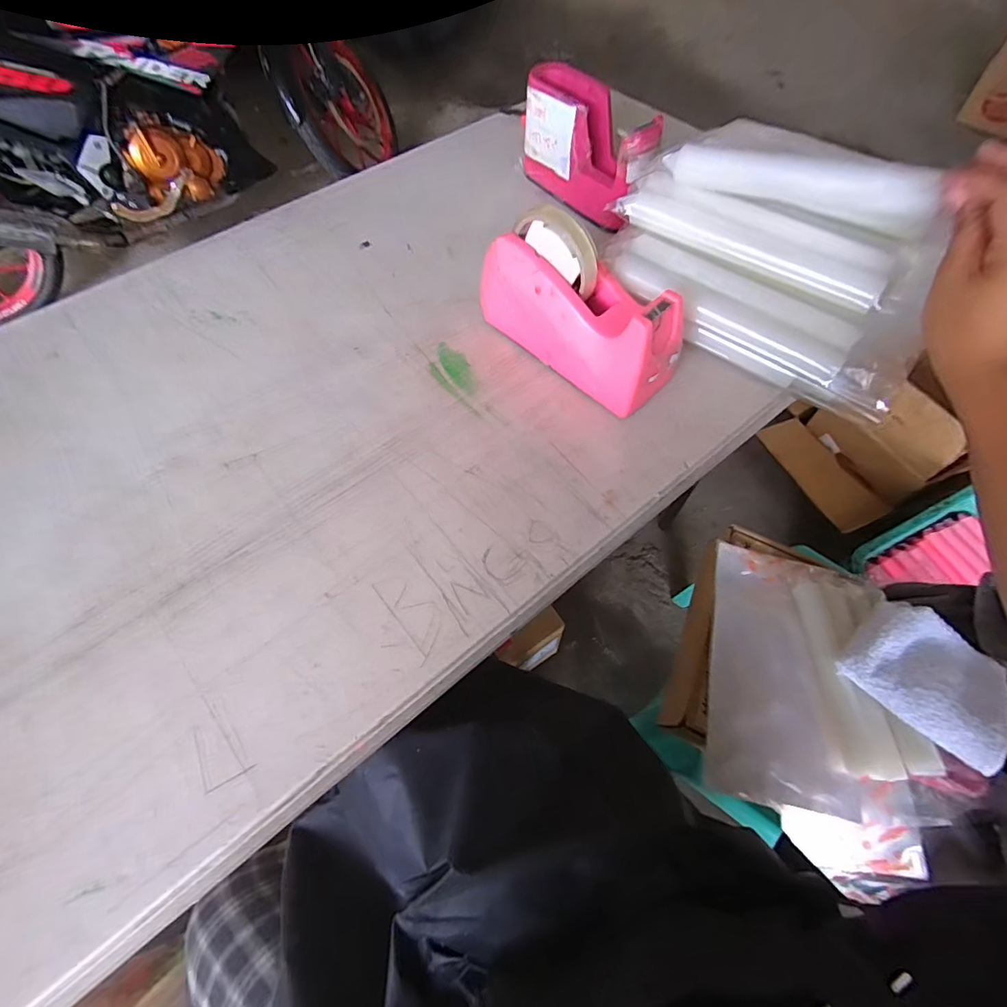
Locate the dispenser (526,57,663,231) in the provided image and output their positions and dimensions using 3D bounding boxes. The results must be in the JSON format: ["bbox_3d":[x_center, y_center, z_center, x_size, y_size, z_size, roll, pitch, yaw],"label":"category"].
[{"bbox_3d":[0.091,-0.399,0.542,0.053,0.098,0.174,-33,66,-17],"label":"dispenser"}]

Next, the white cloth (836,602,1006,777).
[{"bbox_3d":[0.443,0.183,0.499,0.125,0.044,0.143,-40,68,-20],"label":"white cloth"}]

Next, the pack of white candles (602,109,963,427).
[{"bbox_3d":[0.222,-0.205,0.394,0.257,0.034,0.166,36,110,18],"label":"pack of white candles"}]

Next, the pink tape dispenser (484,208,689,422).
[{"bbox_3d":[0.060,-0.172,0.425,0.196,0.119,0.068,39,68,20],"label":"pink tape dispenser"}]

